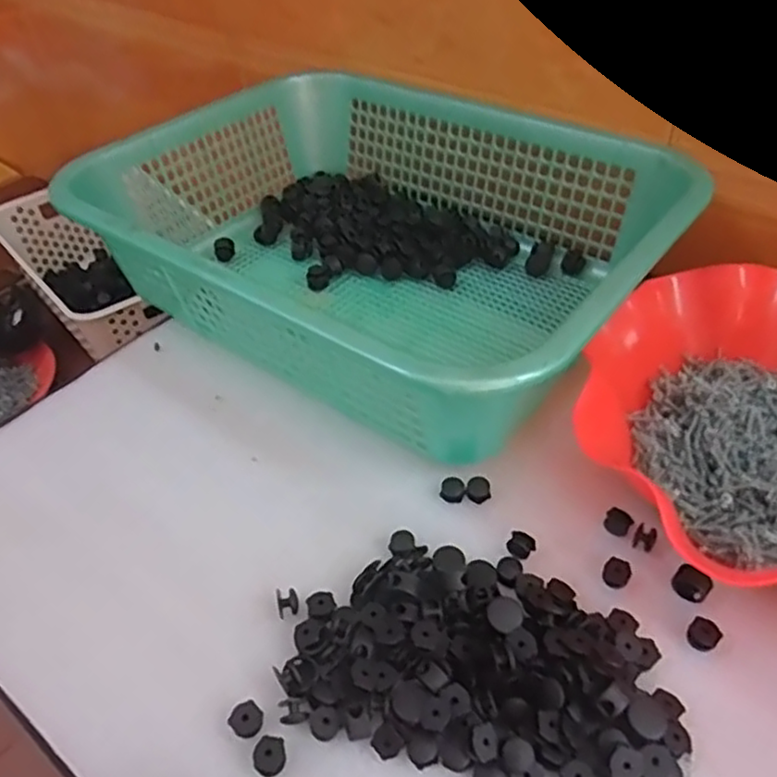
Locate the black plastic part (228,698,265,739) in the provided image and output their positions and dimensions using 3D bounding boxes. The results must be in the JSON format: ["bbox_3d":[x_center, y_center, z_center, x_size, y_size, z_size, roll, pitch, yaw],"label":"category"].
[{"bbox_3d":[-0.062,0.146,0.296,0.014,0.006,0.013,-2,48,3],"label":"black plastic part"}]

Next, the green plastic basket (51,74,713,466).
[{"bbox_3d":[-0.004,-0.120,0.482,0.378,0.097,0.287,27,56,26],"label":"green plastic basket"}]

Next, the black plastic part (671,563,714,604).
[{"bbox_3d":[0.149,0.096,0.331,0.017,0.012,0.012,30,57,28],"label":"black plastic part"}]

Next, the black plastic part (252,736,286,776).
[{"bbox_3d":[-0.050,0.156,0.285,0.013,0.005,0.015,1,48,6],"label":"black plastic part"}]

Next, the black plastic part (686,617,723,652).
[{"bbox_3d":[0.148,0.115,0.316,0.014,0.008,0.014,-2,48,3],"label":"black plastic part"}]

